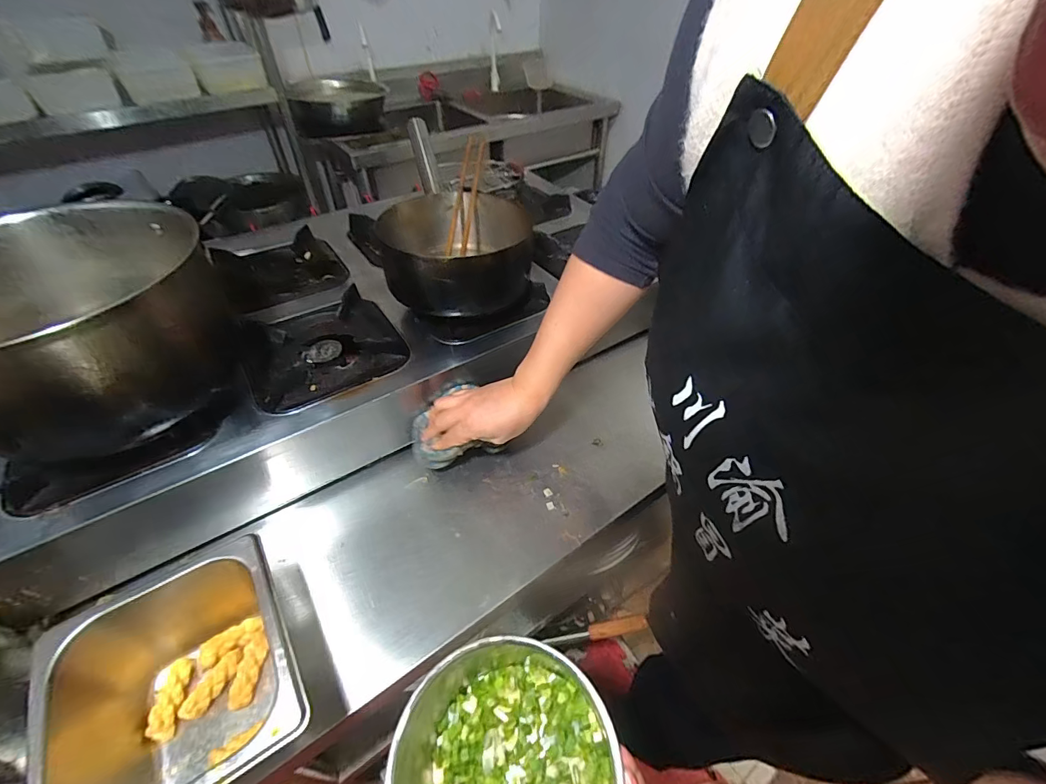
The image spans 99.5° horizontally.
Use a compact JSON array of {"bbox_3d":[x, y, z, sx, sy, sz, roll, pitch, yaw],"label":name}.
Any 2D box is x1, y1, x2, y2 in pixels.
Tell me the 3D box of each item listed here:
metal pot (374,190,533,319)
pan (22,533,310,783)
[{"bbox_3d":[-0.084,-0.192,0.606,0.184,0.088,0.201,-2,45,-2],"label":"metal pot"},{"bbox_3d":[-0.264,0.242,0.360,0.160,0.106,0.180,-28,52,-25],"label":"pan"}]

